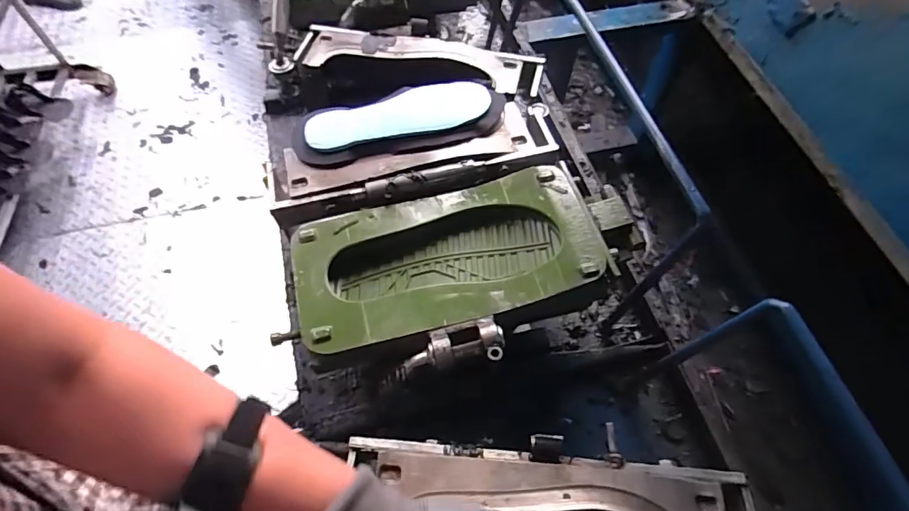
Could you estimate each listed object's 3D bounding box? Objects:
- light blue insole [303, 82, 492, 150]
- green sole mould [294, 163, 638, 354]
[{"bbox_3d":[-0.072,-0.184,0.642,0.238,0.010,0.069,-15,71,-7],"label":"light blue insole"},{"bbox_3d":[0.004,0.000,0.569,0.362,0.053,0.166,-14,59,-8],"label":"green sole mould"}]

